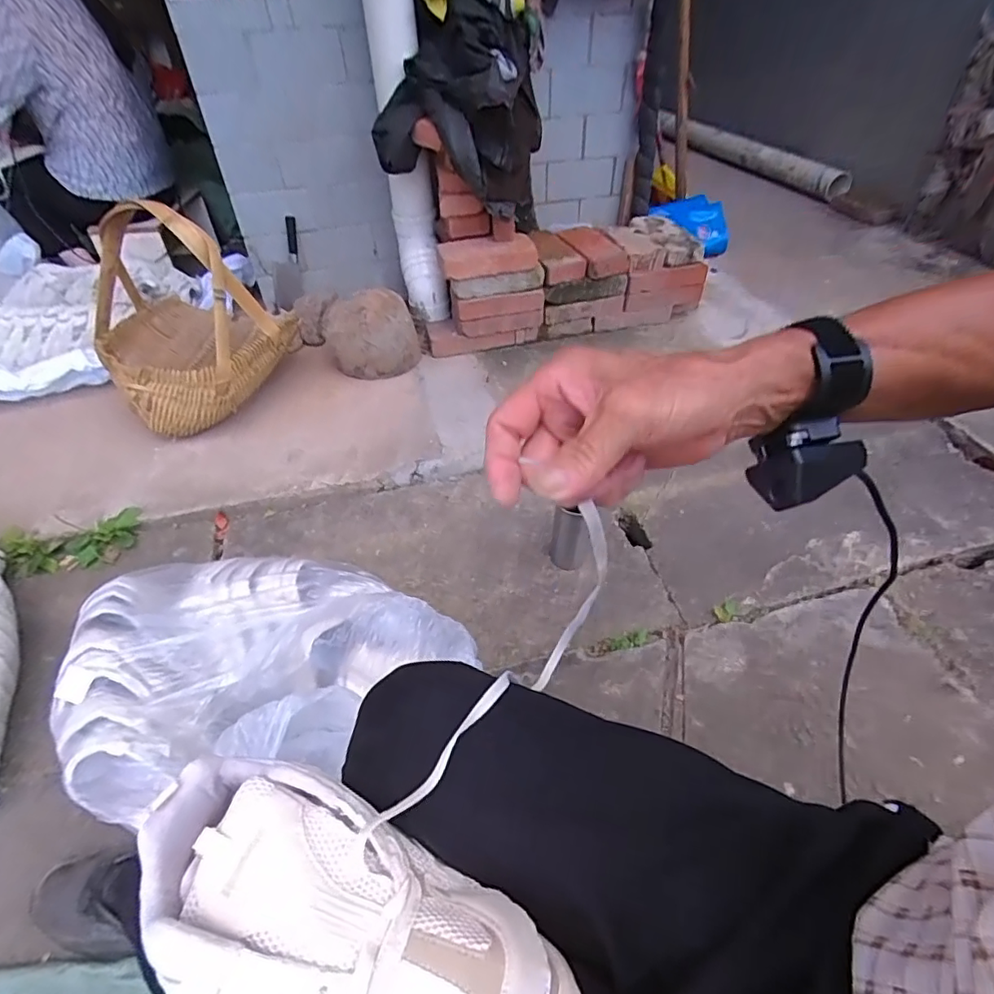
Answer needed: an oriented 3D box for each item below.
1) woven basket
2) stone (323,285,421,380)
[{"bbox_3d":[-0.690,-0.413,1.244,0.412,0.386,0.415,-29,48,-27],"label":"woven basket"},{"bbox_3d":[-0.321,-0.421,1.412,0.229,0.174,0.183,-14,43,-13],"label":"stone"}]

